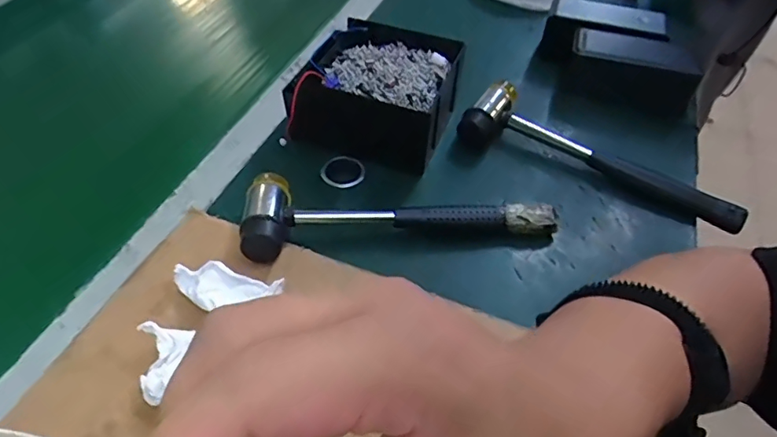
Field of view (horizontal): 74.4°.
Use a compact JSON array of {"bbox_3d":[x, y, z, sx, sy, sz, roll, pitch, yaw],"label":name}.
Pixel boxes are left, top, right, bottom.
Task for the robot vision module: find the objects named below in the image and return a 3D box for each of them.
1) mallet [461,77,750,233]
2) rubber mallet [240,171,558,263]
[{"bbox_3d":[0.193,-0.053,0.476,0.257,0.036,0.081,28,54,19],"label":"mallet"},{"bbox_3d":[0.011,-0.009,0.421,0.248,0.033,0.078,-4,50,-6],"label":"rubber mallet"}]

